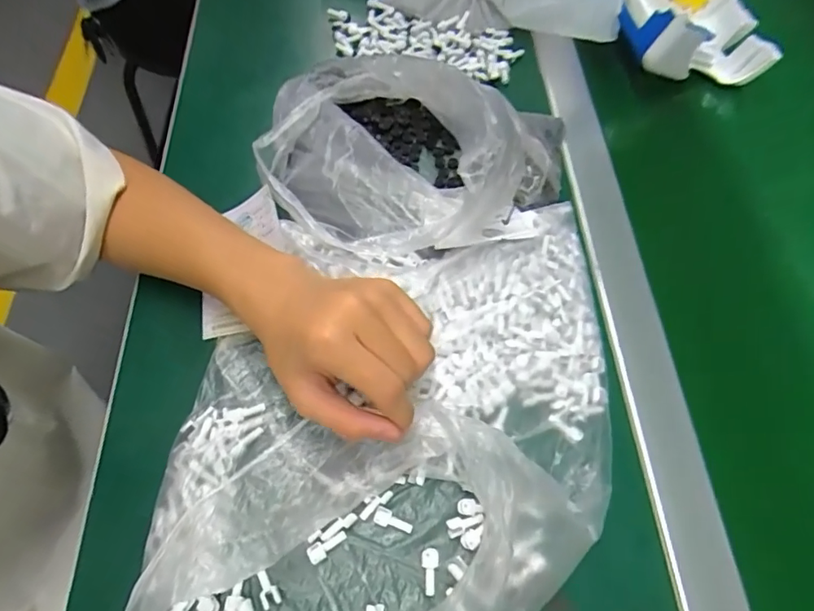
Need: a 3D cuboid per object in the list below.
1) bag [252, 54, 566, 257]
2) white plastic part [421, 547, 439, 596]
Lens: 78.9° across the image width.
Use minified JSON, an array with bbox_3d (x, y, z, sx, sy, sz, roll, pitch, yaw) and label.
[{"bbox_3d":[-0.003,-0.122,0.375,0.233,0.097,0.184,16,64,6],"label":"bag"},{"bbox_3d":[0.013,0.154,0.286,0.010,0.006,0.024,2,79,1],"label":"white plastic part"}]

